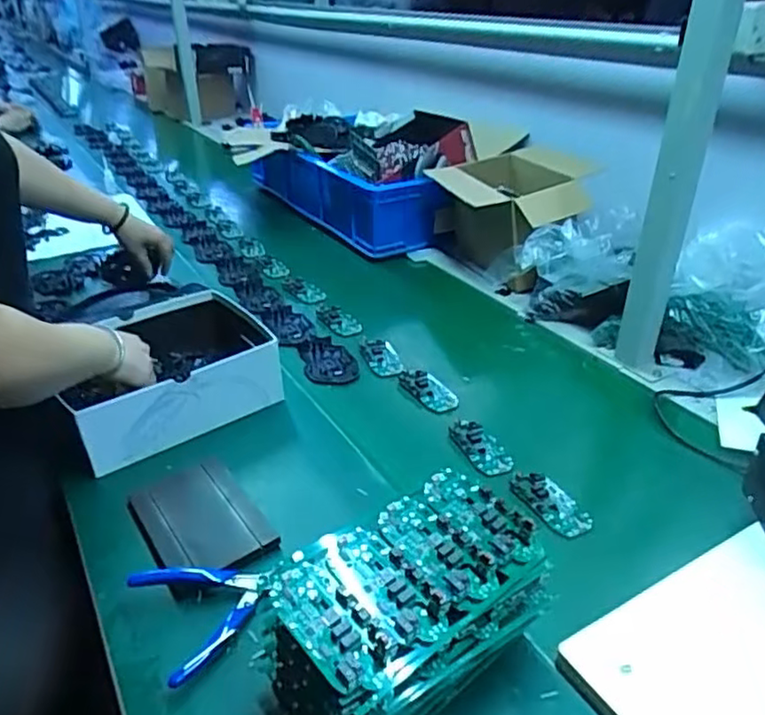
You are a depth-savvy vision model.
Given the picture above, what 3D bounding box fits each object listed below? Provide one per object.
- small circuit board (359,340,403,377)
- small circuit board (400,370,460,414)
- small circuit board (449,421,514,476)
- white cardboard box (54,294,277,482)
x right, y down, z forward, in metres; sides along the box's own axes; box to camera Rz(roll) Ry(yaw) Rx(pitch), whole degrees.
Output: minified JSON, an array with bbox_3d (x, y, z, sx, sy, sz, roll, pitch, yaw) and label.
[{"bbox_3d":[-0.002,-0.002,0.864,0.042,0.016,0.071,-8,30,-13],"label":"small circuit board"},{"bbox_3d":[0.057,0.039,0.809,0.033,0.015,0.089,-16,33,-26],"label":"small circuit board"},{"bbox_3d":[0.112,0.098,0.723,0.043,0.007,0.091,-11,31,-19],"label":"small circuit board"},{"bbox_3d":[-0.254,0.021,0.743,0.219,0.105,0.164,-22,36,-33],"label":"white cardboard box"}]

